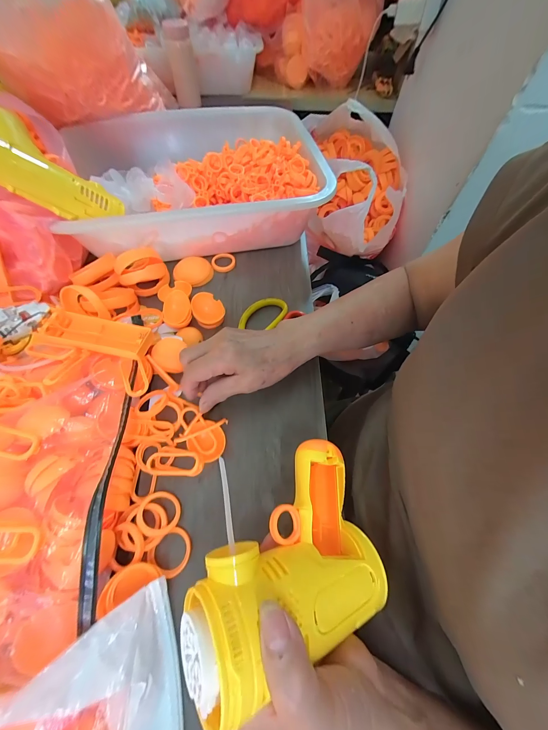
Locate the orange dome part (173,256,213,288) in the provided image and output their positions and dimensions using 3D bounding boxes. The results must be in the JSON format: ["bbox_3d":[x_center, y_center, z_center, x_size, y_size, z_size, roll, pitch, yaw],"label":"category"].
[{"bbox_3d":[-0.117,-0.136,0.380,0.055,0.010,0.050,1,61,-1],"label":"orange dome part"}]

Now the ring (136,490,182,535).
[{"bbox_3d":[-0.100,0.130,0.230,0.035,0.005,0.034,19,38,-16],"label":"ring"}]

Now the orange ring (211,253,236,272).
[{"bbox_3d":[-0.076,-0.156,0.395,0.035,0.007,0.036,1,61,-1],"label":"orange ring"}]

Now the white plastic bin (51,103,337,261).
[{"bbox_3d":[-0.125,-0.288,0.413,0.347,0.081,0.296,-9,62,-7],"label":"white plastic bin"}]

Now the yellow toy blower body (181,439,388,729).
[{"bbox_3d":[0.022,0.130,0.169,0.101,0.058,0.152,38,32,17],"label":"yellow toy blower body"}]

